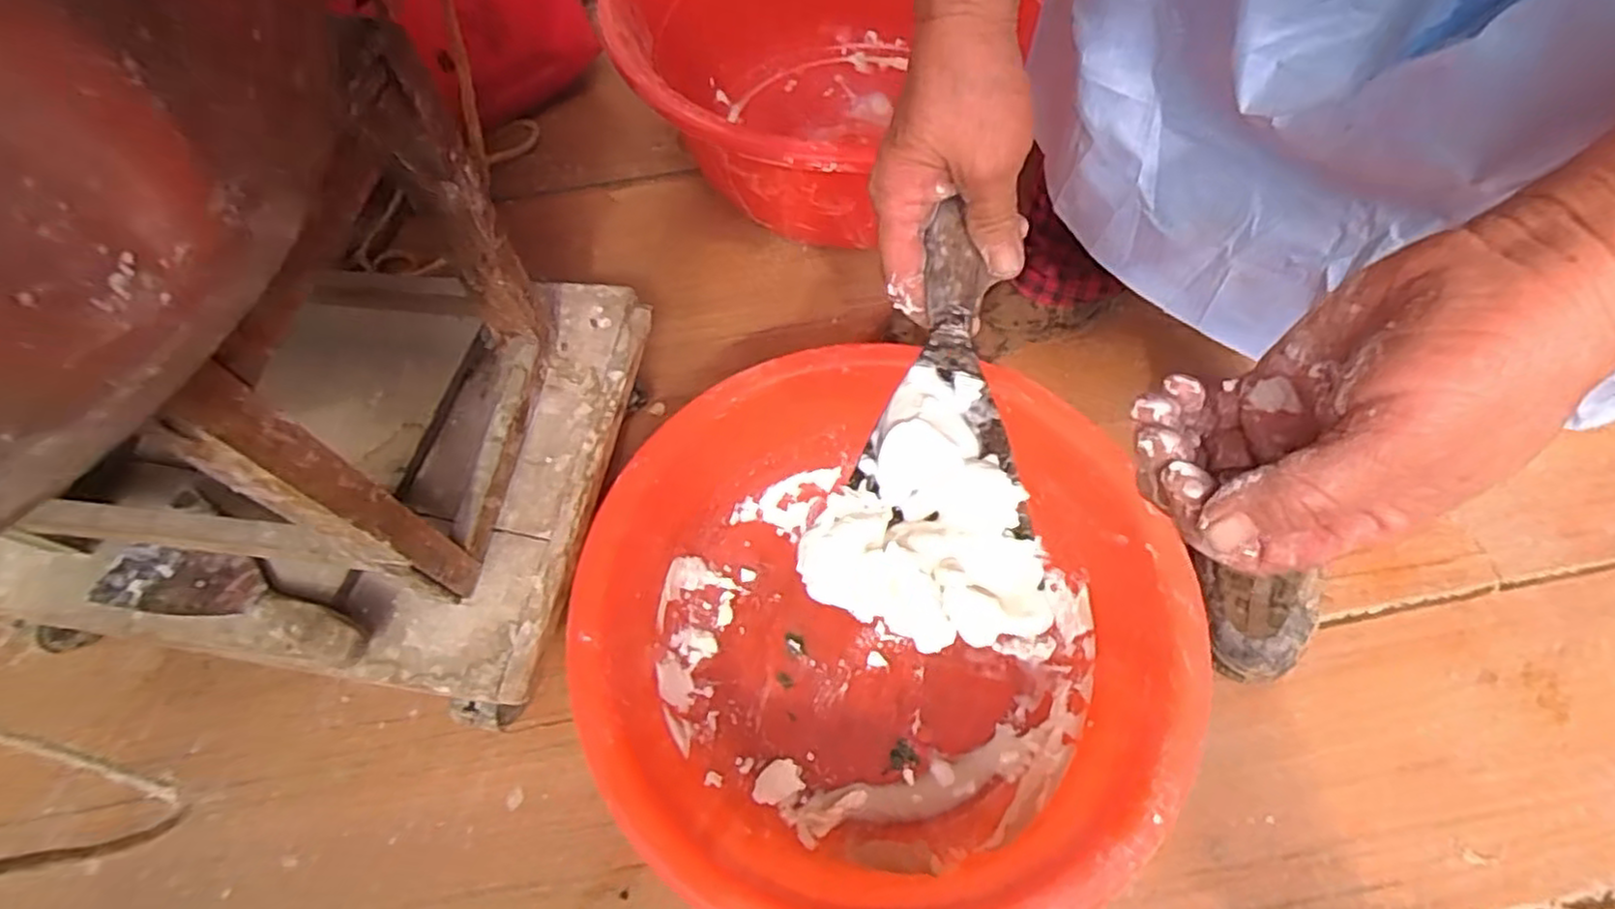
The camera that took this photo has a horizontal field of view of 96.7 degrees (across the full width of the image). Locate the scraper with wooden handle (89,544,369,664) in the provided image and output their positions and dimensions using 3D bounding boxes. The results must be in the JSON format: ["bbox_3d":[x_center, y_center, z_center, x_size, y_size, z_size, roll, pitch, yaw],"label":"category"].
[{"bbox_3d":[-0.379,0.098,0.476,0.199,0.032,0.055,12,63,7],"label":"scraper with wooden handle"}]

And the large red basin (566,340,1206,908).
[{"bbox_3d":[0.055,0.126,0.486,0.341,0.125,0.351,33,69,14],"label":"large red basin"}]

